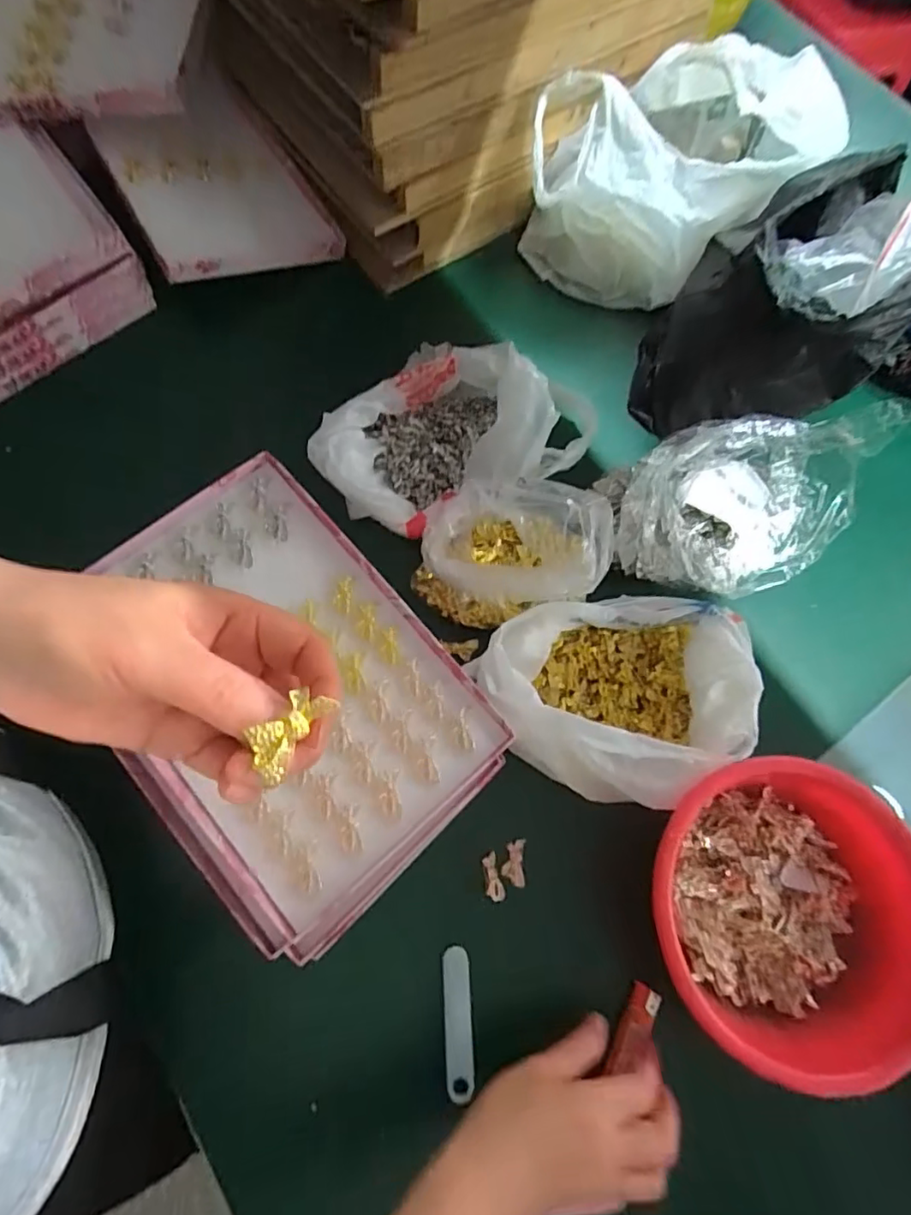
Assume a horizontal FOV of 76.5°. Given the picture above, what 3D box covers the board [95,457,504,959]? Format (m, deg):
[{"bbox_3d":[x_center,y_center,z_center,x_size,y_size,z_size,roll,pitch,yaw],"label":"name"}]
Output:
[{"bbox_3d":[-0.124,0.057,0.406,0.203,0.031,0.295,-39,81,-19],"label":"board"}]

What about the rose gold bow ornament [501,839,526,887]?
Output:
[{"bbox_3d":[0.043,0.190,0.432,0.016,0.005,0.032,4,71,-1],"label":"rose gold bow ornament"}]

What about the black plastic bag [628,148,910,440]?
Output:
[{"bbox_3d":[0.276,-0.285,0.511,0.162,0.175,0.220,16,72,3],"label":"black plastic bag"}]

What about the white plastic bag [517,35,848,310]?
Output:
[{"bbox_3d":[0.197,-0.420,0.563,0.249,0.165,0.181,-28,75,-11],"label":"white plastic bag"}]

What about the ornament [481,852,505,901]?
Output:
[{"bbox_3d":[0.027,0.199,0.427,0.013,0.005,0.032,-13,73,-7],"label":"ornament"}]

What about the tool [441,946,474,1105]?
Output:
[{"bbox_3d":[0.002,0.283,0.395,0.018,0.004,0.086,-3,67,-2],"label":"tool"}]

